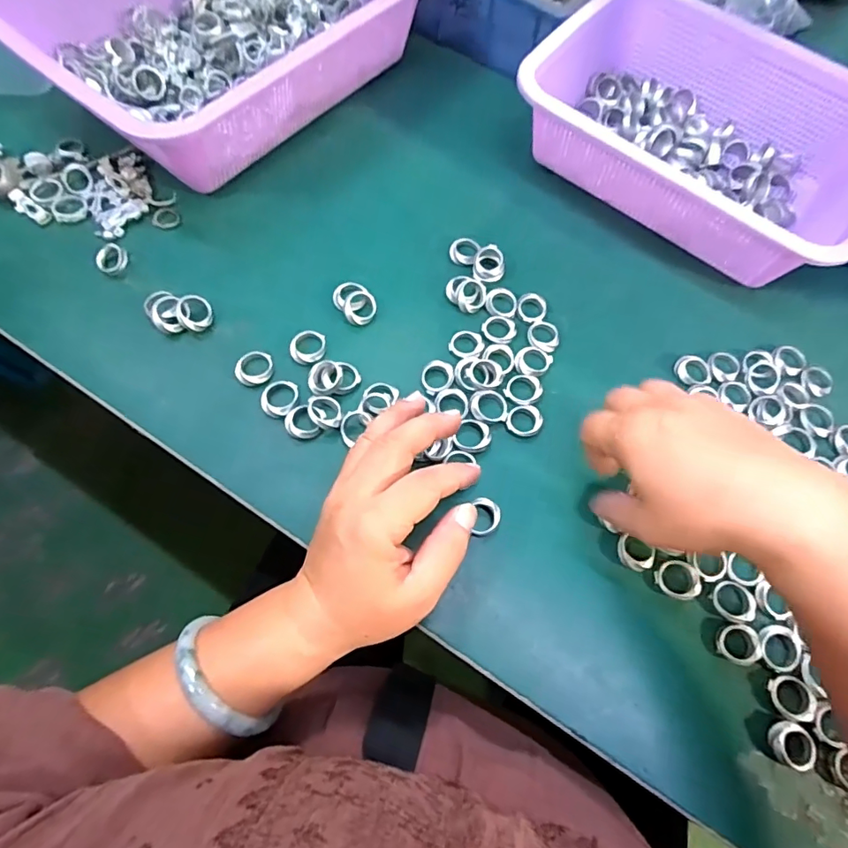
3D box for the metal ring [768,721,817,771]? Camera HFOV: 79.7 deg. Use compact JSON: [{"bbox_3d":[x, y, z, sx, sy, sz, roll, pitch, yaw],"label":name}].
[{"bbox_3d":[0.199,0.174,0.276,0.023,0.008,0.022,1,68,-3],"label":"metal ring"}]

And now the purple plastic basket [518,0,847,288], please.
[{"bbox_3d":[0.225,-0.232,0.409,0.268,0.075,0.187,35,70,10],"label":"purple plastic basket"}]

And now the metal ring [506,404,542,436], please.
[{"bbox_3d":[0.068,-0.002,0.340,0.023,0.006,0.022,1,68,-3],"label":"metal ring"}]

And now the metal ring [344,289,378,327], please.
[{"bbox_3d":[-0.045,-0.084,0.365,0.025,0.006,0.029,9,77,-27],"label":"metal ring"}]

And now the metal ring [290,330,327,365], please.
[{"bbox_3d":[-0.080,-0.051,0.352,0.024,0.010,0.025,1,68,-3],"label":"metal ring"}]

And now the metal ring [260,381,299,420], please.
[{"bbox_3d":[-0.095,-0.017,0.333,0.022,0.004,0.027,20,68,4],"label":"metal ring"}]

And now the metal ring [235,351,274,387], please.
[{"bbox_3d":[-0.114,-0.036,0.344,0.025,0.011,0.025,1,68,-3],"label":"metal ring"}]

